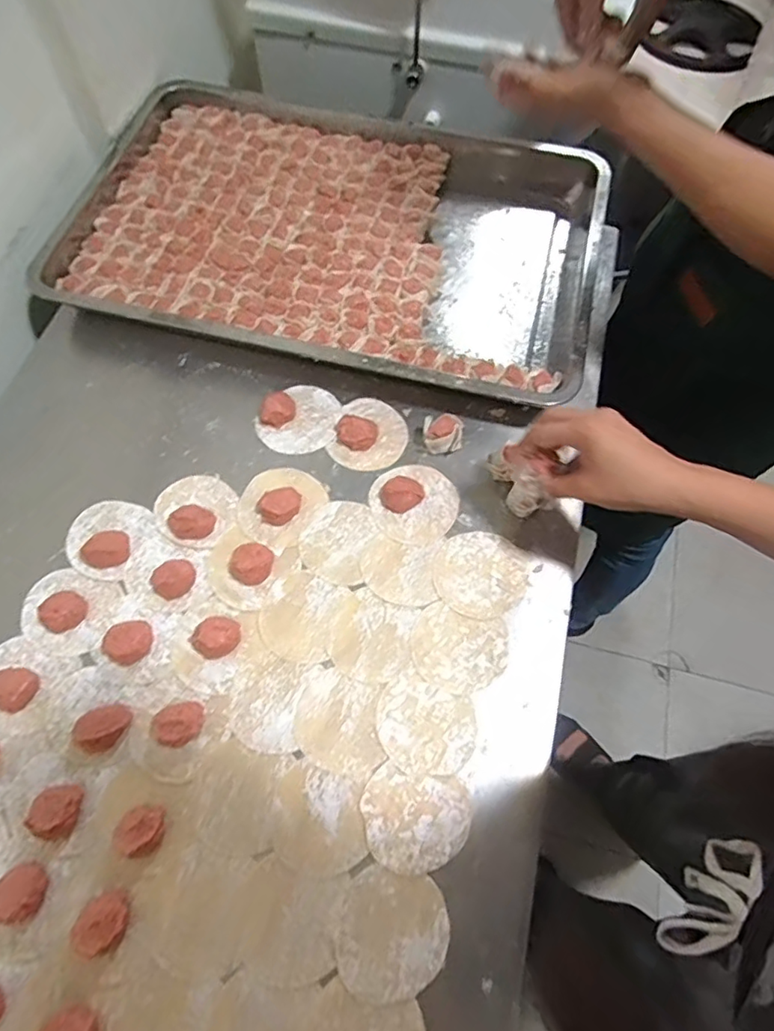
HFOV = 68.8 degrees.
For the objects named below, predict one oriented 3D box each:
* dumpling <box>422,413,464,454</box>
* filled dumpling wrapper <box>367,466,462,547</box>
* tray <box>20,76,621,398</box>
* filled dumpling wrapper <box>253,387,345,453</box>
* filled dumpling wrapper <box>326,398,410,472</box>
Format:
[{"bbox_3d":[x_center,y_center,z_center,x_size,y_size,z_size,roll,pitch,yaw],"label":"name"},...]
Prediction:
[{"bbox_3d":[0.056,-0.083,0.561,0.038,0.033,0.033,6,65,1],"label":"dumpling"},{"bbox_3d":[0.027,-0.016,0.539,0.083,0.018,0.080,1,66,-1],"label":"filled dumpling wrapper"},{"bbox_3d":[-0.057,-0.336,0.667,0.589,0.054,0.404,15,66,5],"label":"tray"},{"bbox_3d":[-0.091,-0.103,0.578,0.079,0.018,0.082,1,66,-1],"label":"filled dumpling wrapper"},{"bbox_3d":[-0.016,-0.085,0.573,0.073,0.022,0.083,17,66,6],"label":"filled dumpling wrapper"}]

